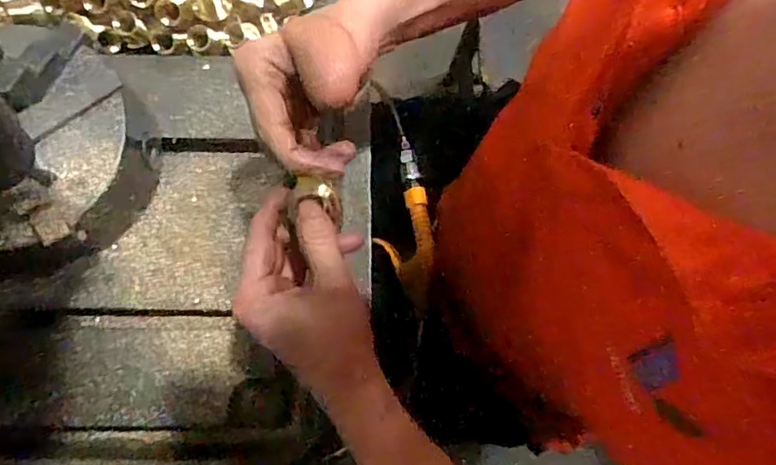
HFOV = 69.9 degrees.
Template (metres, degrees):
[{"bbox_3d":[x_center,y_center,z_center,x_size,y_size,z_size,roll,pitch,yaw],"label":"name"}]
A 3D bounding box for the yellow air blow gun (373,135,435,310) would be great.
[{"bbox_3d":[0.018,-0.007,0.587,0.050,0.029,0.173,-7,80,-2],"label":"yellow air blow gun"}]

